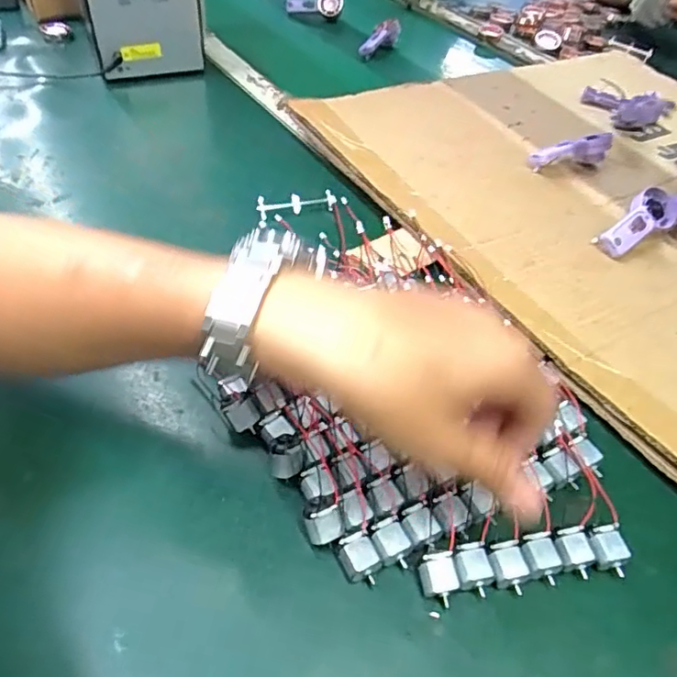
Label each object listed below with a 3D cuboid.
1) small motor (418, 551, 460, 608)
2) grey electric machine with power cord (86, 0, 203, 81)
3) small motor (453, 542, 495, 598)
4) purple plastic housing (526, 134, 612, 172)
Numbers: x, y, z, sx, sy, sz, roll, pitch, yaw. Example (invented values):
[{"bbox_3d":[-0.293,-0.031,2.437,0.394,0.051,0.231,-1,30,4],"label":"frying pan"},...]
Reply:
[{"bbox_3d":[0.053,0.128,0.307,0.019,0.014,0.023,-8,48,-10],"label":"small motor"},{"bbox_3d":[-0.236,-0.408,0.691,0.125,0.137,0.103,-12,48,-17],"label":"grey electric machine with power cord"},{"bbox_3d":[0.072,0.124,0.310,0.019,0.012,0.024,-4,47,-6],"label":"small motor"},{"bbox_3d":[0.235,-0.189,0.592,0.083,0.034,0.015,-5,47,-11],"label":"purple plastic housing"}]

